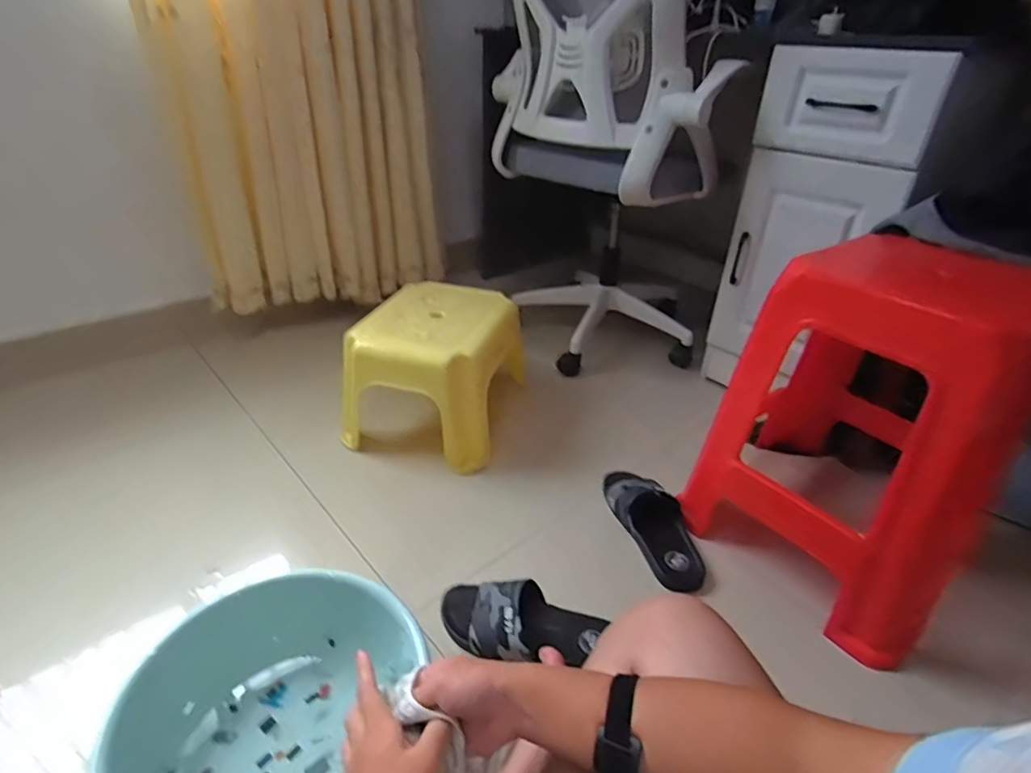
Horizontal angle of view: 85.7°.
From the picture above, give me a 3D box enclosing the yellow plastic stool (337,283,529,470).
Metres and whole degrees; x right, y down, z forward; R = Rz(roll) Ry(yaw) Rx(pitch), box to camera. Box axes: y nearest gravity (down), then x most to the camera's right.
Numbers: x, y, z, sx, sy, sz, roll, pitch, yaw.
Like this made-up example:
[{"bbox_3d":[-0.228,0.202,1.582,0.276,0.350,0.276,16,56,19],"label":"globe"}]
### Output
[{"bbox_3d":[-0.154,-0.054,1.176,0.296,0.225,0.336,12,33,14],"label":"yellow plastic stool"}]

